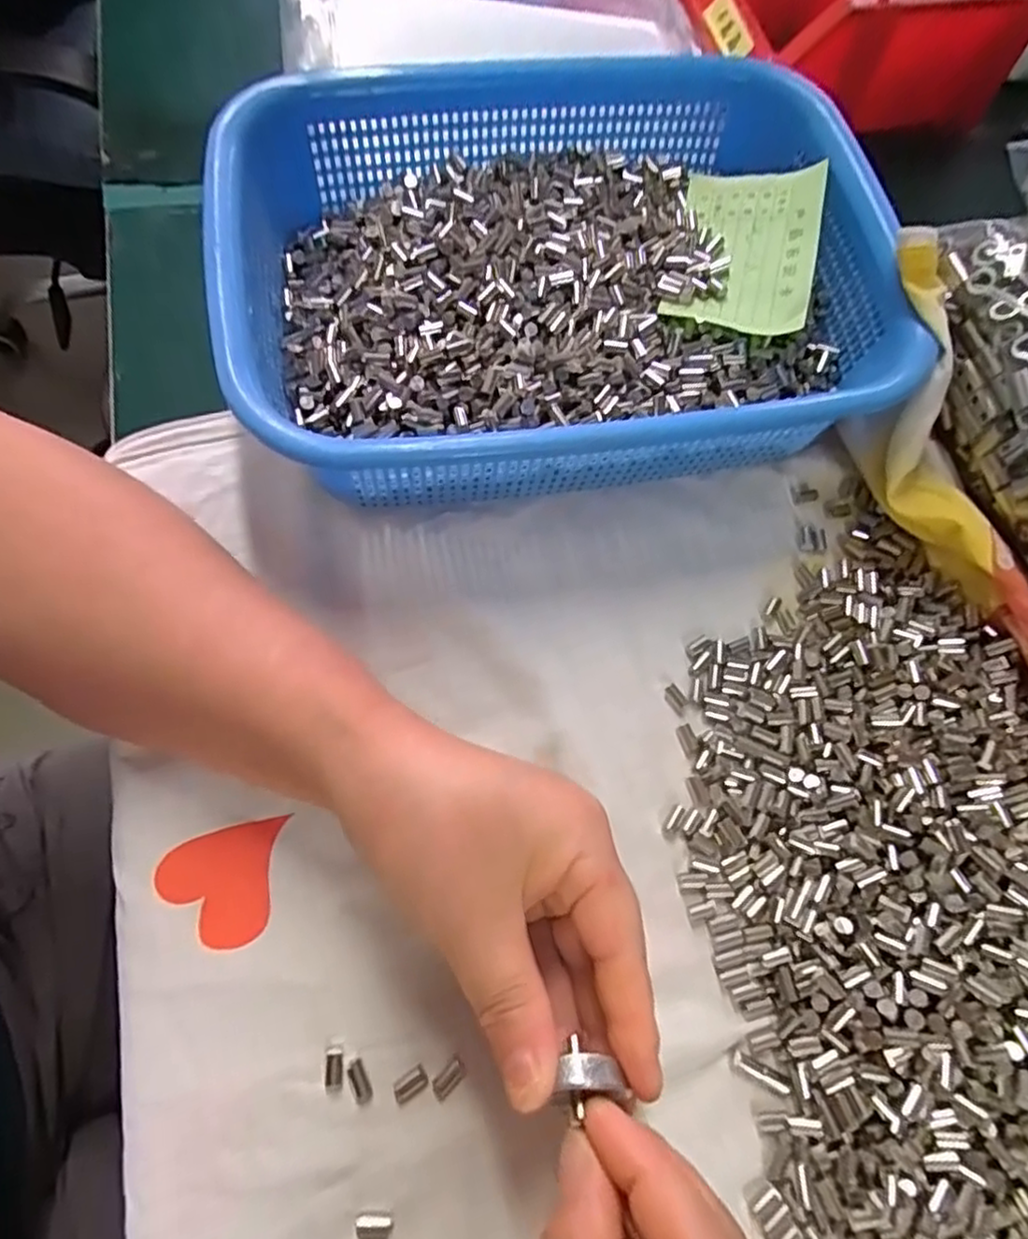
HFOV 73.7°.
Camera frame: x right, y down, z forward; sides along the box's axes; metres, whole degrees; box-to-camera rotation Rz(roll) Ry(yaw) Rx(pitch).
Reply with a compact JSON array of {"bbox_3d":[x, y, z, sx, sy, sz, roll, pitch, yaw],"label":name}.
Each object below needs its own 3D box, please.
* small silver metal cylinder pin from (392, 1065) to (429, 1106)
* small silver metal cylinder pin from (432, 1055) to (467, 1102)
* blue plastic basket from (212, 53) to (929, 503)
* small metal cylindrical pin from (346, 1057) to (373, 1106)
[{"bbox_3d":[-0.035,0.159,0.233,0.012,0.004,0.007,-32,74,-14],"label":"small silver metal cylinder pin"},{"bbox_3d":[-0.022,0.158,0.234,0.007,0.004,0.013,42,73,13],"label":"small silver metal cylinder pin"},{"bbox_3d":[0.019,-0.151,0.315,0.279,0.074,0.209,-9,70,-6],"label":"blue plastic basket"},{"bbox_3d":[-0.052,0.157,0.233,0.006,0.004,0.013,-23,72,-11],"label":"small metal cylindrical pin"}]

